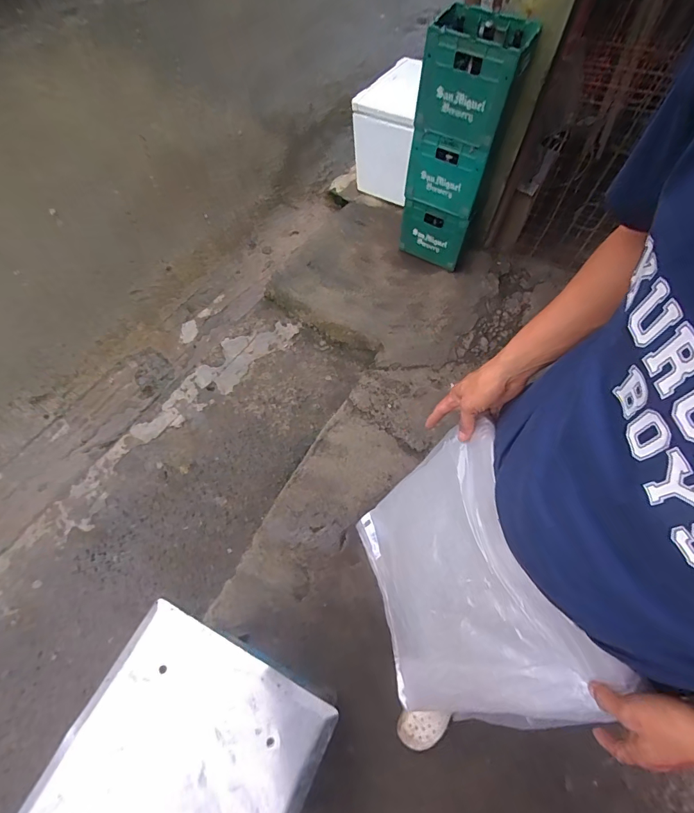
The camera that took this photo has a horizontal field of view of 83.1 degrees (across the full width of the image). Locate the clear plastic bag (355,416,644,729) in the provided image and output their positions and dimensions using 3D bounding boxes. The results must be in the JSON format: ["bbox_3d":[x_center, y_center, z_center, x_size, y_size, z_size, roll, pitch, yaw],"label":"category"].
[{"bbox_3d":[0.152,0.271,0.594,0.038,0.381,0.358,0,53,-33],"label":"clear plastic bag"}]

